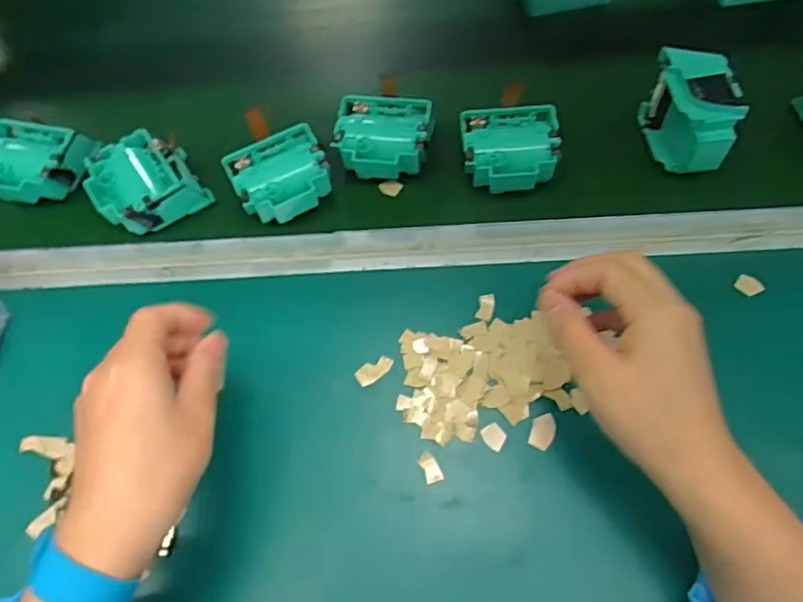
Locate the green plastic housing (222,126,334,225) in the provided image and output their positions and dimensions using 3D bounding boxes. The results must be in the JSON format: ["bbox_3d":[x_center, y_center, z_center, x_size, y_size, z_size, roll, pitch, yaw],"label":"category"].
[{"bbox_3d":[-0.095,-0.099,0.495,0.073,0.030,0.066,-25,69,-8],"label":"green plastic housing"}]

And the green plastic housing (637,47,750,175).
[{"bbox_3d":[0.217,-0.140,0.473,0.040,0.082,0.082,-1,68,1],"label":"green plastic housing"}]

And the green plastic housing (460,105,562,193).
[{"bbox_3d":[0.085,-0.115,0.492,0.072,0.045,0.068,-3,68,1],"label":"green plastic housing"}]

